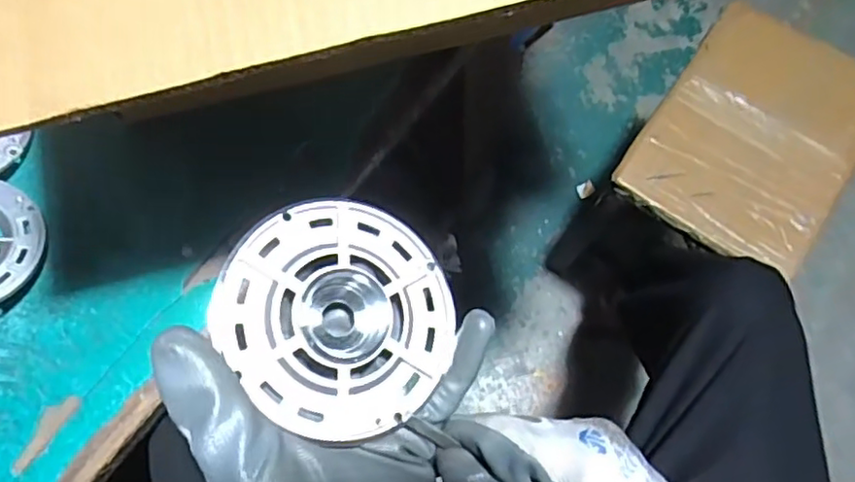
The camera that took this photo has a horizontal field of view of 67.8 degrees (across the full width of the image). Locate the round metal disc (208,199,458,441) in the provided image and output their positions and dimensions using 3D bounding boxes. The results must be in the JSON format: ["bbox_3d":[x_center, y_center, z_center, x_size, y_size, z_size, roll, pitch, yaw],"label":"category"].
[{"bbox_3d":[-0.039,0.032,0.293,0.105,0.004,0.105,7,72,-22],"label":"round metal disc"}]

